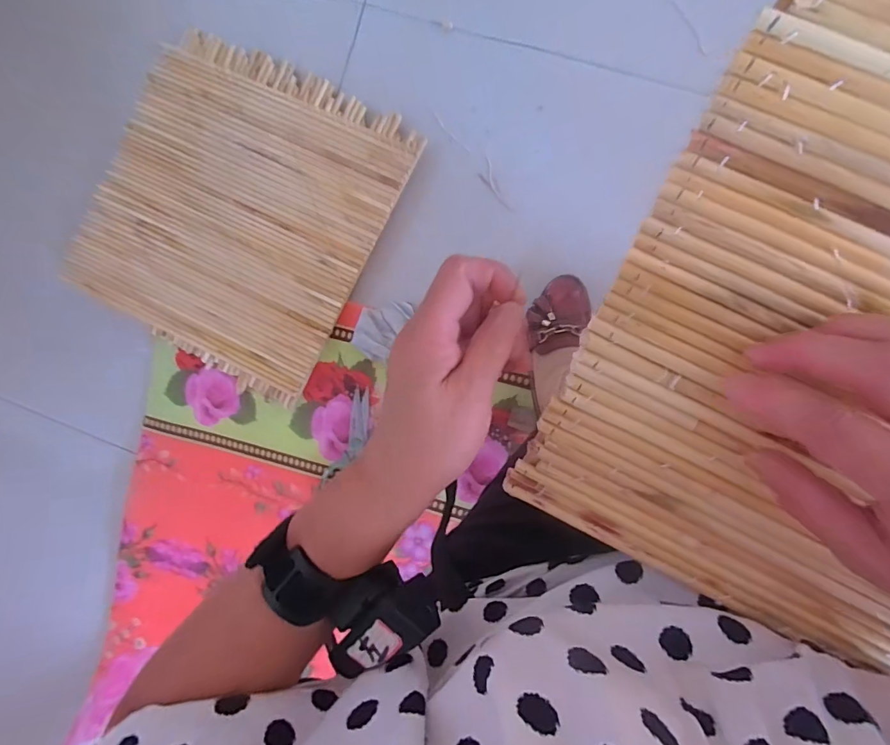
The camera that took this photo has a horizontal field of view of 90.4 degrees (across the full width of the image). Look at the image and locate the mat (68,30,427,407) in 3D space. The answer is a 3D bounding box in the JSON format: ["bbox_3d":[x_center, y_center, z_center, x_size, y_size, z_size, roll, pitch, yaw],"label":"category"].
[{"bbox_3d":[-0.326,-0.247,0.690,0.452,0.019,0.459,27,95,4],"label":"mat"}]

